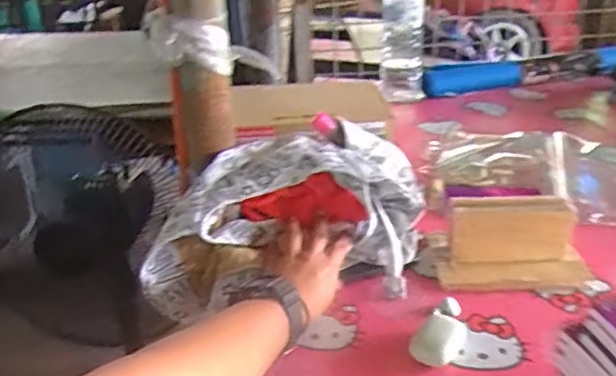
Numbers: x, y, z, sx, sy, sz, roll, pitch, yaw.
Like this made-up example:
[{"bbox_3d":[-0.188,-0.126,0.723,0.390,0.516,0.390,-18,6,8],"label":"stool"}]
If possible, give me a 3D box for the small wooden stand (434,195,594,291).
[{"bbox_3d":[0.222,0.060,0.629,0.152,0.084,0.059,-5,26,-3],"label":"small wooden stand"}]

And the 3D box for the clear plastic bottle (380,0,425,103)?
[{"bbox_3d":[0.185,-0.299,1.155,0.080,0.259,0.070,0,27,5],"label":"clear plastic bottle"}]

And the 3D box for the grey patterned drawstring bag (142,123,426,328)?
[{"bbox_3d":[-0.017,0.031,0.666,0.279,0.127,0.235,-1,26,6],"label":"grey patterned drawstring bag"}]

